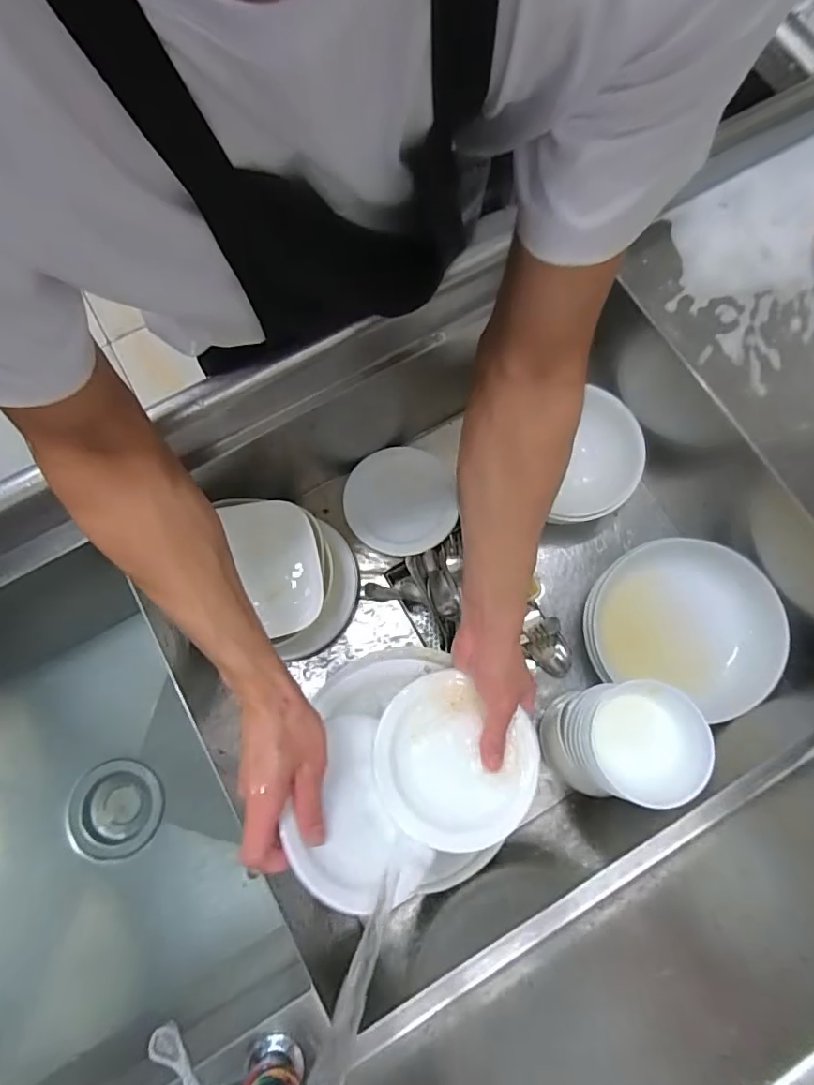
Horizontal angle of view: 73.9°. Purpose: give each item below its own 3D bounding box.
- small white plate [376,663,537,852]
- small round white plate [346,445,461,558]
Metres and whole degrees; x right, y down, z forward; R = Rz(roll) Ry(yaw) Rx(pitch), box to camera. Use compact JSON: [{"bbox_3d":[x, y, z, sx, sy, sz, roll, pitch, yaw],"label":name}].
[{"bbox_3d":[0.043,0.206,0.501,0.151,0.019,0.134,33,66,3],"label":"small white plate"},{"bbox_3d":[-0.011,-0.058,0.729,0.142,0.015,0.144,0,77,1],"label":"small round white plate"}]

